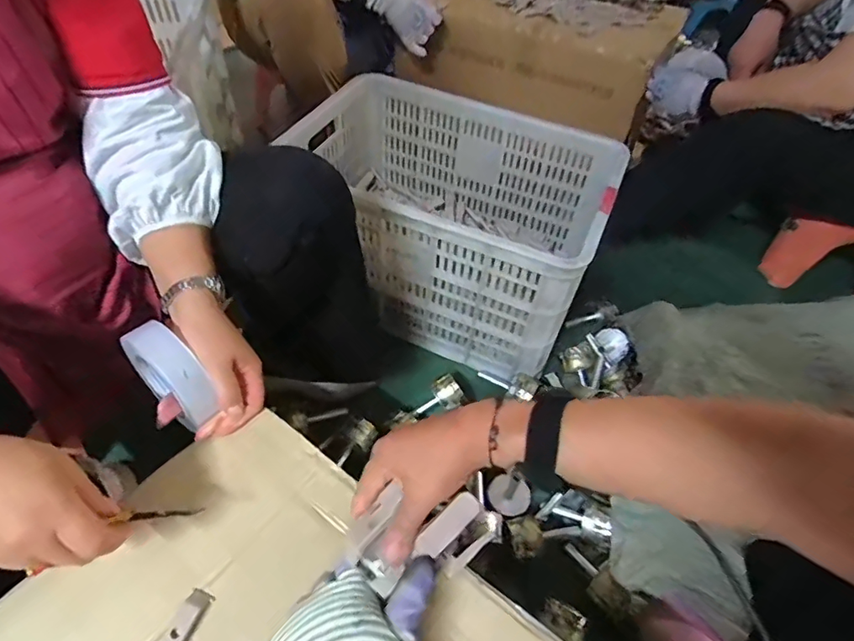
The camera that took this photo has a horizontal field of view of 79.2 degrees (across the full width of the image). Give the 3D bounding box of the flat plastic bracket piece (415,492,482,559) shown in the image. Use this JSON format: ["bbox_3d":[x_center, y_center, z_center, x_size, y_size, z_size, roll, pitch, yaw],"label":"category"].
[{"bbox_3d":[0.016,0.158,0.398,0.021,0.004,0.057,44,79,6],"label":"flat plastic bracket piece"}]

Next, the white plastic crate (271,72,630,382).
[{"bbox_3d":[0.019,-0.196,0.959,0.576,0.291,0.357,26,53,16],"label":"white plastic crate"}]

